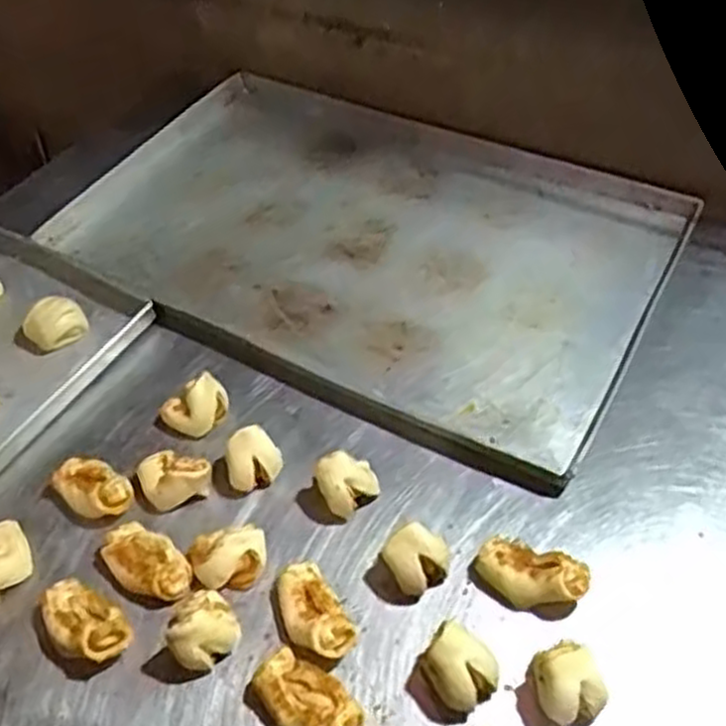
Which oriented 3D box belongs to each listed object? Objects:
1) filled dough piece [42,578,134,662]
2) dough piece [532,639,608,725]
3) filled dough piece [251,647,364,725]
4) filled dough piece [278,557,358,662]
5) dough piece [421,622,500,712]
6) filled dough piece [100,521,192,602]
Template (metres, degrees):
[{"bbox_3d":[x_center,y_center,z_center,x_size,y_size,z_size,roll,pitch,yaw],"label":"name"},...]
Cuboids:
[{"bbox_3d":[-0.231,0.219,0.646,0.084,0.035,0.048,22,54,22],"label":"filled dough piece"},{"bbox_3d":[0.155,0.243,0.582,0.051,0.053,0.048,-2,48,2],"label":"dough piece"},{"bbox_3d":[-0.042,0.262,0.595,0.091,0.027,0.047,26,55,25],"label":"filled dough piece"},{"bbox_3d":[-0.042,0.209,0.640,0.046,0.033,0.085,-26,52,-18],"label":"filled dough piece"},{"bbox_3d":[0.074,0.234,0.595,0.052,0.040,0.061,-37,56,-25],"label":"dough piece"},{"bbox_3d":[-0.186,0.176,0.677,0.085,0.033,0.047,29,56,26],"label":"filled dough piece"}]

